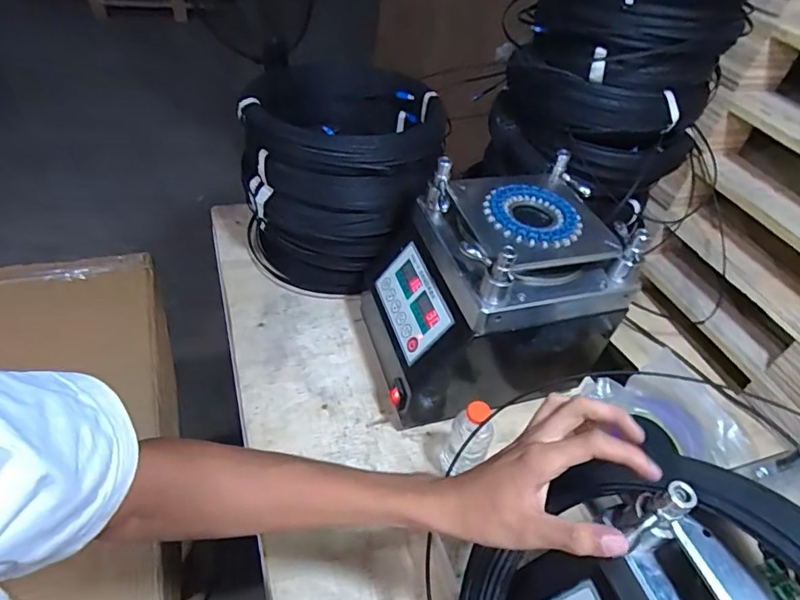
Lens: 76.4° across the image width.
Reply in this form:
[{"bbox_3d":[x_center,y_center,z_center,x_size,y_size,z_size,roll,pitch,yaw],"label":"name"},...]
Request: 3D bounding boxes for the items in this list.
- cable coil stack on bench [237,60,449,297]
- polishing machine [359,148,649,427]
[{"bbox_3d":[-0.099,-0.211,0.868,0.315,0.288,0.307,3,45,-5],"label":"cable coil stack on bench"},{"bbox_3d":[0.124,0.000,0.700,0.298,0.281,0.214,-5,46,-14],"label":"polishing machine"}]

